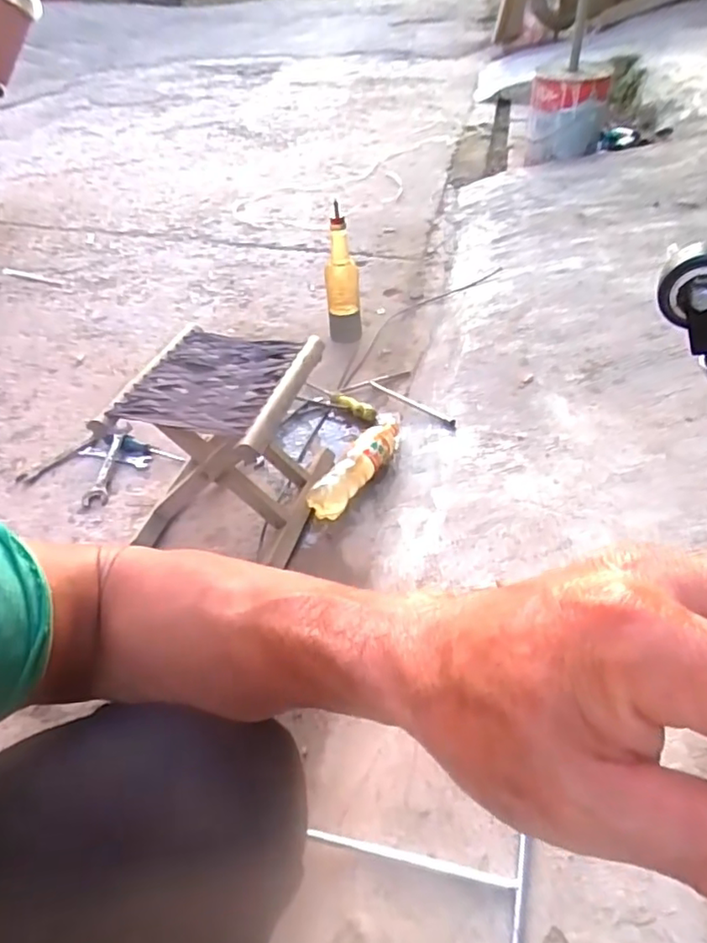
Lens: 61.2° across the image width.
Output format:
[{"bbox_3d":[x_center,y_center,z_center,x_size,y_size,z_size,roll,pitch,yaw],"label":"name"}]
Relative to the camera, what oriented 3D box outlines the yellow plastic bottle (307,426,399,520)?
[{"bbox_3d":[0.010,-0.012,1.017,0.059,0.060,0.253,19,45,26],"label":"yellow plastic bottle"}]

